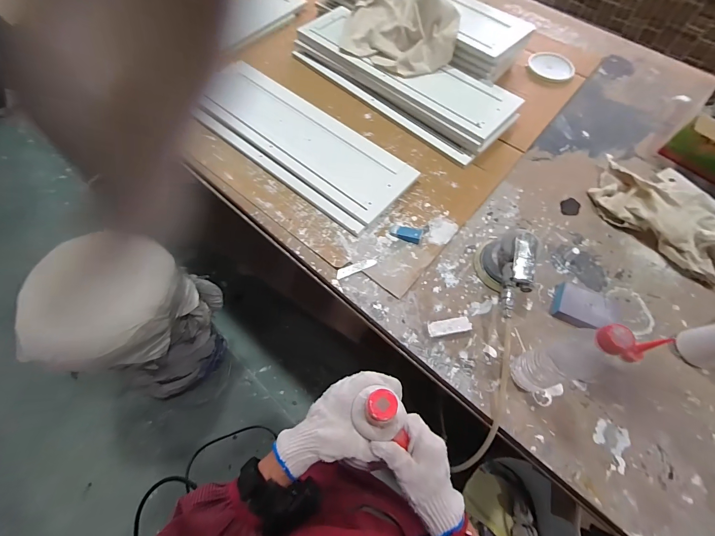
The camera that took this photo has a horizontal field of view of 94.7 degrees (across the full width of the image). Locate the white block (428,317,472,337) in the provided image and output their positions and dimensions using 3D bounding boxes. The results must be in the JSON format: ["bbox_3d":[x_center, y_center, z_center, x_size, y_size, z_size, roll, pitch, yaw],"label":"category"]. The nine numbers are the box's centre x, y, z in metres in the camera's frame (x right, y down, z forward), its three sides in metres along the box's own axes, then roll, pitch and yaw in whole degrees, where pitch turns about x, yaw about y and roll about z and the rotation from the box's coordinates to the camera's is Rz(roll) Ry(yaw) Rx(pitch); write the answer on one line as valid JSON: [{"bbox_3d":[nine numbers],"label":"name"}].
[{"bbox_3d":[0.160,0.104,0.577,0.075,0.021,0.028,-10,65,-7],"label":"white block"}]

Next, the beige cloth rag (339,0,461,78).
[{"bbox_3d":[0.093,-0.595,0.800,0.299,0.118,0.176,31,66,13],"label":"beige cloth rag"}]

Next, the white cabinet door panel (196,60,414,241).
[{"bbox_3d":[-0.143,-0.301,0.766,0.562,0.033,0.204,38,69,15],"label":"white cabinet door panel"}]

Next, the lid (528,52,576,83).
[{"bbox_3d":[0.560,-0.580,0.948,0.128,0.018,0.128,1,64,-2],"label":"lid"}]

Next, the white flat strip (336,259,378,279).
[{"bbox_3d":[-0.002,-0.001,0.640,0.082,0.004,0.019,-20,67,-11],"label":"white flat strip"}]

